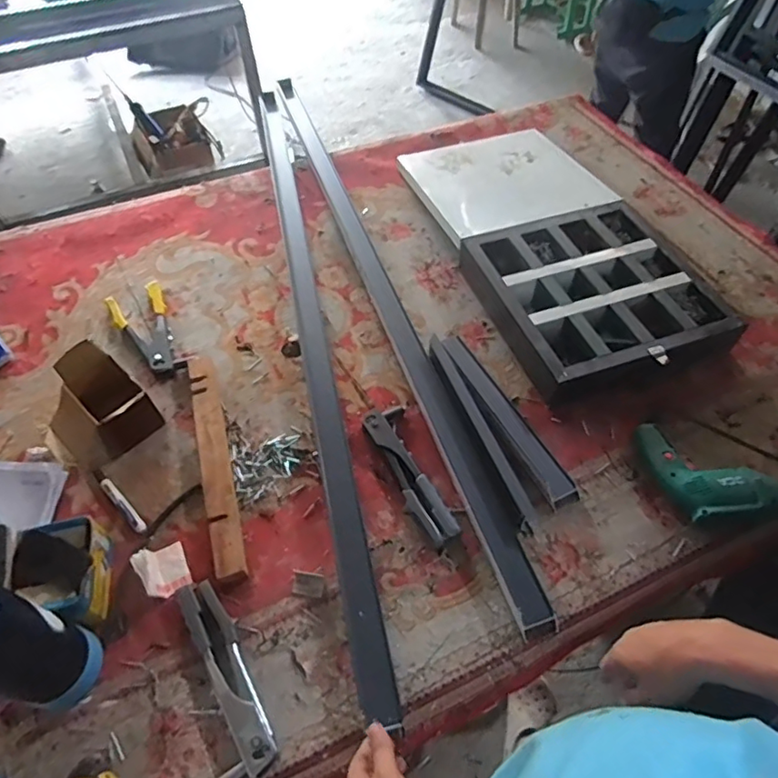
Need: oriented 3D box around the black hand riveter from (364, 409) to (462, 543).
[{"bbox_3d":[0.032,0.130,0.871,0.068,0.020,0.244,-18,57,-12],"label":"black hand riveter"}]

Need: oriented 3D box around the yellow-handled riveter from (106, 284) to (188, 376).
[{"bbox_3d":[-0.459,-0.111,1.055,0.102,0.024,0.236,-26,59,-16],"label":"yellow-handled riveter"}]

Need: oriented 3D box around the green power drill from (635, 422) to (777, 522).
[{"bbox_3d":[0.498,0.147,0.828,0.263,0.063,0.135,27,60,18],"label":"green power drill"}]

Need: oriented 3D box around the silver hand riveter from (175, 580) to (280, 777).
[{"bbox_3d":[-0.219,0.362,0.703,0.074,0.028,0.249,-24,58,-16],"label":"silver hand riveter"}]

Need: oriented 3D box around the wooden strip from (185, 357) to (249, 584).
[{"bbox_3d":[-0.281,0.107,0.887,0.044,0.027,0.412,-15,56,-10],"label":"wooden strip"}]

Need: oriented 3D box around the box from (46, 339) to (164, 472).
[{"bbox_3d":[-0.475,0.037,0.882,0.144,0.122,0.157,39,64,24],"label":"box"}]

